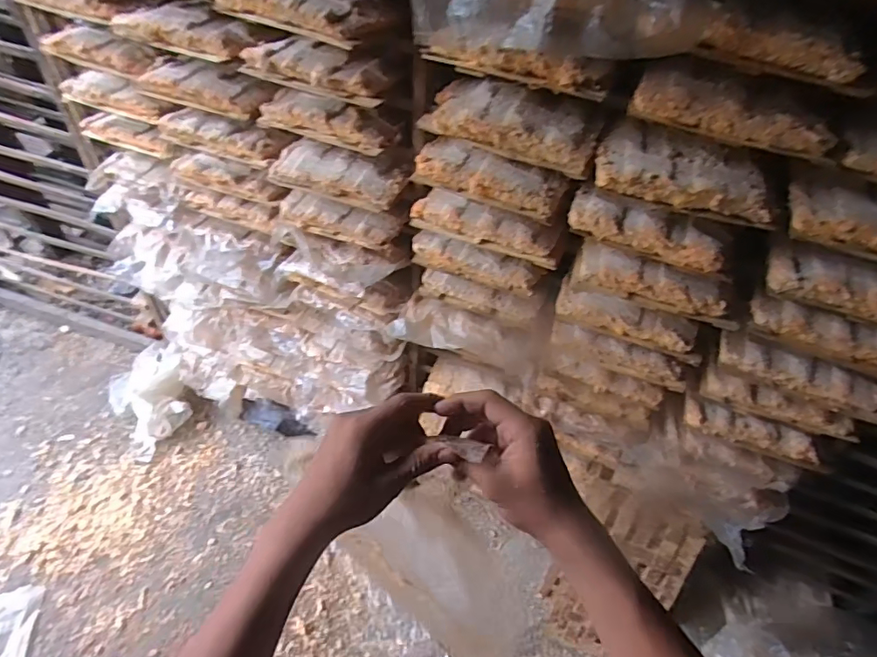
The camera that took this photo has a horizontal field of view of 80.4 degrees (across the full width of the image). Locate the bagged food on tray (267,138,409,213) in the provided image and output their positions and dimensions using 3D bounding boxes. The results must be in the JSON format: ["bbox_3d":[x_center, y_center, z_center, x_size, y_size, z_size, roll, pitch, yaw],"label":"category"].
[{"bbox_3d":[-0.171,-0.268,0.896,0.224,0.047,0.097,14,47,10],"label":"bagged food on tray"}]

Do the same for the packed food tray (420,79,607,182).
[{"bbox_3d":[0.104,-0.291,0.735,0.243,0.054,0.127,15,47,10],"label":"packed food tray"}]

